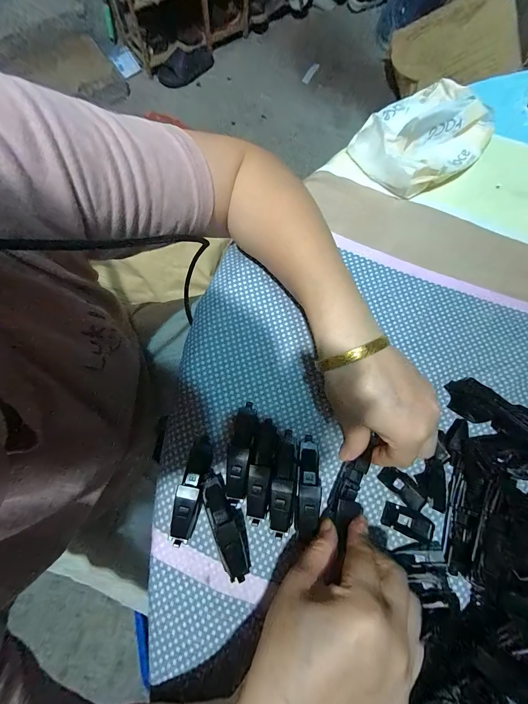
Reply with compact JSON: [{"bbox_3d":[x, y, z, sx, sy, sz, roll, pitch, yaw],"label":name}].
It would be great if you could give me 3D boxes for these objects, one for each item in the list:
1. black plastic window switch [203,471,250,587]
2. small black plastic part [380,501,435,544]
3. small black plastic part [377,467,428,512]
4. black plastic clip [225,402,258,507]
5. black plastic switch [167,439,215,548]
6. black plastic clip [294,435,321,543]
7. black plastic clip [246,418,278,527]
[{"bbox_3d":[-0.030,0.139,0.237,0.025,0.008,0.078,-19,76,-7],"label":"black plastic window switch"},{"bbox_3d":[0.120,0.141,0.242,0.041,0.004,0.020,22,75,4],"label":"small black plastic part"},{"bbox_3d":[0.119,0.116,0.249,0.043,0.004,0.018,41,77,9],"label":"small black plastic part"},{"bbox_3d":[-0.020,0.085,0.247,0.020,0.014,0.081,11,75,1],"label":"black plastic clip"},{"bbox_3d":[-0.061,0.114,0.242,0.021,0.008,0.079,13,75,2],"label":"black plastic switch"},{"bbox_3d":[0.036,0.112,0.239,0.018,0.019,0.079,7,75,0],"label":"black plastic clip"},{"bbox_3d":[-0.003,0.098,0.241,0.019,0.019,0.080,11,75,1],"label":"black plastic clip"}]

